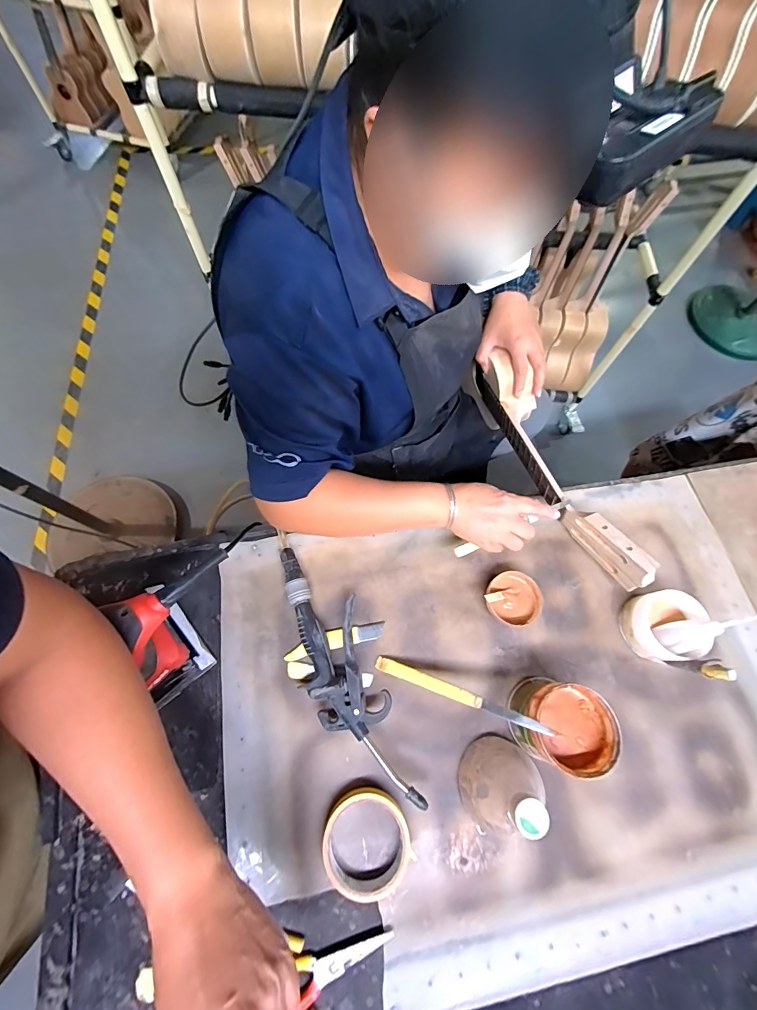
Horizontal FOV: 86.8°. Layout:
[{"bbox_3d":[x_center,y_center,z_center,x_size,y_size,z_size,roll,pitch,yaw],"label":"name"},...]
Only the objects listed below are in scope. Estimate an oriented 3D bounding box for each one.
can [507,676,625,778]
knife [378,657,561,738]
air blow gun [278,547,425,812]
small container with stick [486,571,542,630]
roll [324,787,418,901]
[{"bbox_3d":[0.203,0.247,0.453,0.092,0.088,0.084,0,67,-1],"label":"can"},{"bbox_3d":[0.088,0.213,0.451,0.204,0.009,0.018,10,65,30],"label":"knife"},{"bbox_3d":[-0.048,0.194,0.485,0.088,0.039,0.322,-19,69,-9],"label":"air blow gun"},{"bbox_3d":[0.176,0.123,0.525,0.069,0.028,0.066,0,67,-1],"label":"small container with stick"},{"bbox_3d":[-0.012,0.355,0.422,0.088,0.030,0.088,0,67,-1],"label":"roll"}]

